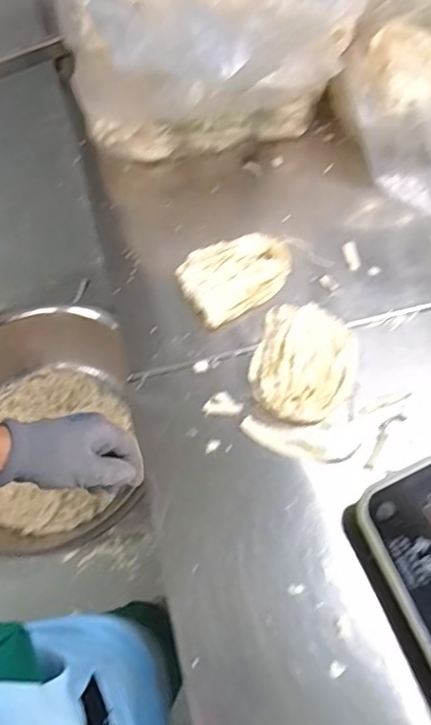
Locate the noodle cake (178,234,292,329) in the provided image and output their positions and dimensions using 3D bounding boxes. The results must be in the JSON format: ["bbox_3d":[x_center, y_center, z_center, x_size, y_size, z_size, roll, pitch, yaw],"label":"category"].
[{"bbox_3d":[0.025,-0.104,0.669,0.134,0.036,0.092,-32,66,-14],"label":"noodle cake"}]

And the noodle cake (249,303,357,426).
[{"bbox_3d":[0.095,0.003,0.608,0.106,0.029,0.130,17,64,10],"label":"noodle cake"}]

